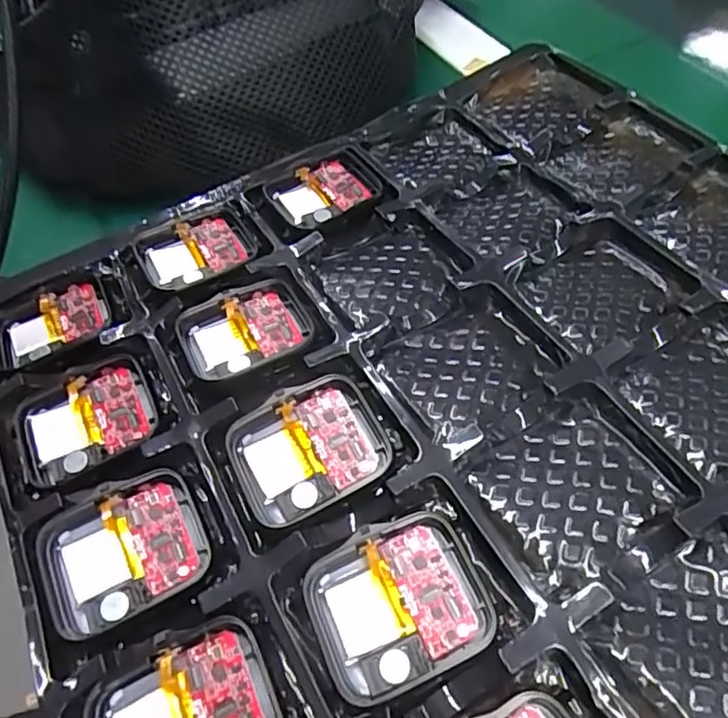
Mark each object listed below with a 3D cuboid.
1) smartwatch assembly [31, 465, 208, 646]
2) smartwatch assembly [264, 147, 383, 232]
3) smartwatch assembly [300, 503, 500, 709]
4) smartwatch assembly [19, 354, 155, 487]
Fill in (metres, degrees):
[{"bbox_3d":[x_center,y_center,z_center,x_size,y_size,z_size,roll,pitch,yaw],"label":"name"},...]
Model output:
[{"bbox_3d":[-0.067,0.053,0.161,0.043,0.008,0.036,-23,59,-13],"label":"smartwatch assembly"},{"bbox_3d":[-0.015,-0.067,0.235,0.043,0.007,0.033,-27,58,-14],"label":"smartwatch assembly"},{"bbox_3d":[0.009,0.060,0.145,0.043,0.005,0.036,-20,59,-11],"label":"smartwatch assembly"},{"bbox_3d":[-0.088,0.020,0.185,0.041,0.008,0.033,-24,57,-12],"label":"smartwatch assembly"}]

